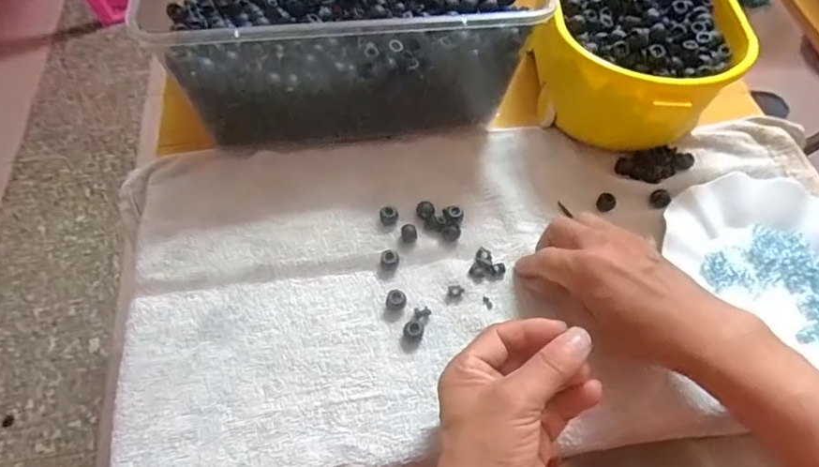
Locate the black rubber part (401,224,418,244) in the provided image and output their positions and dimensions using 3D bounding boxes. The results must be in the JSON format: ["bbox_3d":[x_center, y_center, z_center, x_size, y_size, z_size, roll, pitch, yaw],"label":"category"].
[{"bbox_3d":[0.000,-0.001,0.427,0.013,0.008,0.015,-1,57,-2],"label":"black rubber part"}]

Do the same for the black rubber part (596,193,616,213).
[{"bbox_3d":[0.168,-0.027,0.450,0.015,0.010,0.014,28,61,15],"label":"black rubber part"}]

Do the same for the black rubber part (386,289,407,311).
[{"bbox_3d":[-0.010,0.049,0.396,0.015,0.008,0.014,1,57,-1],"label":"black rubber part"}]

